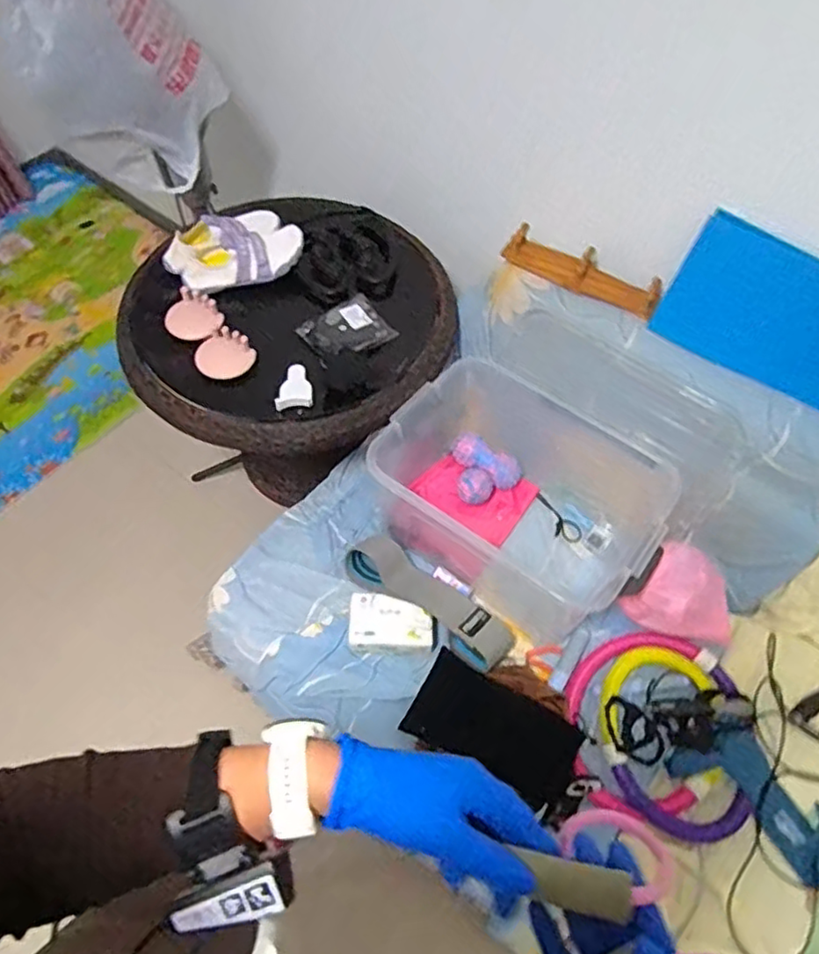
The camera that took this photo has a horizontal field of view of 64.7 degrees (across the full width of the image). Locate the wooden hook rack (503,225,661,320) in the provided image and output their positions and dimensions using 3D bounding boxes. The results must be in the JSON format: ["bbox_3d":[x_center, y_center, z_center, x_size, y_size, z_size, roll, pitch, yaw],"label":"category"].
[{"bbox_3d":[0.315,-0.377,1.183,0.289,0.076,0.045,26,17,14],"label":"wooden hook rack"}]

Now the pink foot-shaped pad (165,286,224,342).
[{"bbox_3d":[-0.401,-0.296,1.202,0.106,0.015,0.096,26,79,9],"label":"pink foot-shaped pad"}]

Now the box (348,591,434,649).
[{"bbox_3d":[-0.031,0.254,1.120,0.144,0.059,0.093,5,57,1],"label":"box"}]

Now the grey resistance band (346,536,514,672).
[{"bbox_3d":[0.030,0.213,1.113,0.312,0.061,0.091,31,61,17],"label":"grey resistance band"}]

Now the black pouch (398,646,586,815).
[{"bbox_3d":[0.129,0.394,1.017,0.257,0.020,0.134,24,75,23],"label":"black pouch"}]

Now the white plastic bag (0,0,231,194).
[{"bbox_3d":[-0.552,-0.769,1.198,0.335,0.380,0.231,-29,63,-19],"label":"white plastic bag"}]

